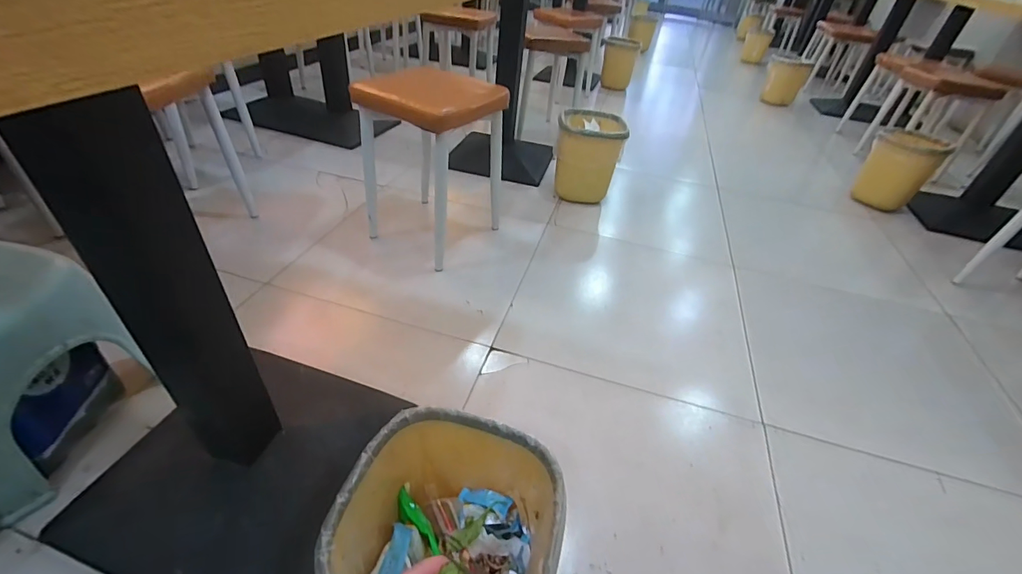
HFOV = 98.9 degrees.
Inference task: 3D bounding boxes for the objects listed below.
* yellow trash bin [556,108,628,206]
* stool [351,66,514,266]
[{"bbox_3d":[0.275,-0.470,1.606,0.227,0.277,0.212,11,39,6],"label":"yellow trash bin"},{"bbox_3d":[-0.201,-0.334,1.231,0.306,0.436,0.314,23,42,20],"label":"stool"}]

